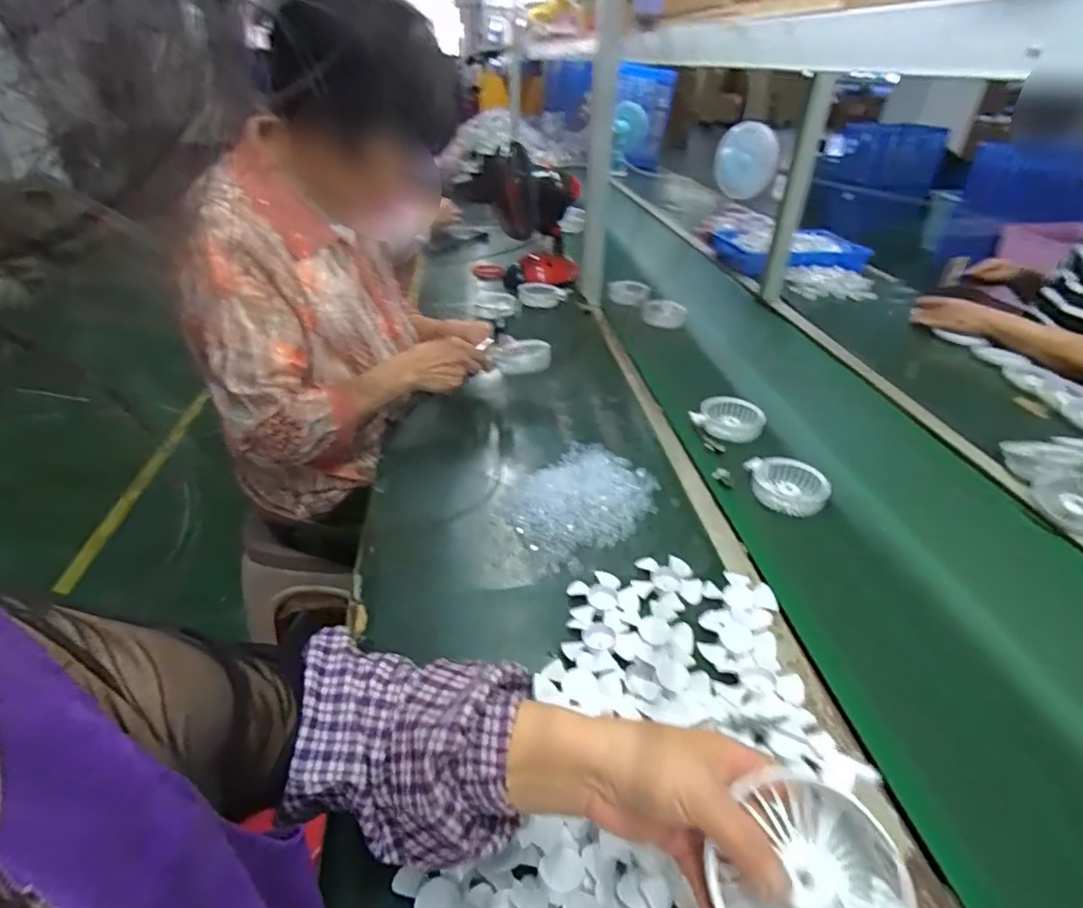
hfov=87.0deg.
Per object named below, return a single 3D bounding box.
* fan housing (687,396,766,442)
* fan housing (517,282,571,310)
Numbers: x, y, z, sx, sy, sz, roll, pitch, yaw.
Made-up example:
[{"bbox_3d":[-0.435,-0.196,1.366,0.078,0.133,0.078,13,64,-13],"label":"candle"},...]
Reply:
[{"bbox_3d":[0.293,-0.055,0.885,0.098,0.025,0.086,25,41,29],"label":"fan housing"},{"bbox_3d":[0.001,-0.382,1.381,0.120,0.030,0.089,17,38,21],"label":"fan housing"}]

